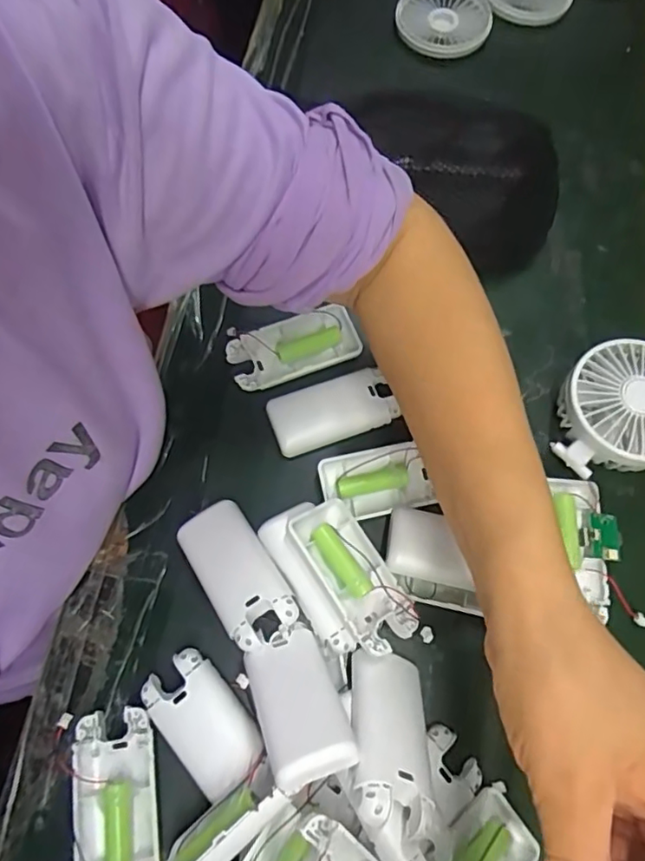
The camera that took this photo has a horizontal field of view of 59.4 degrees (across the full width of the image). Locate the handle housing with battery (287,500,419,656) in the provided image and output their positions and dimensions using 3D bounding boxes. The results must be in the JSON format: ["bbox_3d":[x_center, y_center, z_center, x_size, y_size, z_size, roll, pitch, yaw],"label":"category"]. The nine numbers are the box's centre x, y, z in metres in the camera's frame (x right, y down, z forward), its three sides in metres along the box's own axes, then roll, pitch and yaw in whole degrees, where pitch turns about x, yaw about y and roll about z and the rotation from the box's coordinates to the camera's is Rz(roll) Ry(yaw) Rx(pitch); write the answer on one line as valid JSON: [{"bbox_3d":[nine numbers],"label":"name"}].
[{"bbox_3d":[0.019,0.089,0.352,0.042,0.026,0.093,-31,77,-13],"label":"handle housing with battery"}]

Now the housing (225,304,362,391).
[{"bbox_3d":[-0.022,-0.061,0.429,0.095,0.026,0.049,-15,74,-9],"label":"housing"}]

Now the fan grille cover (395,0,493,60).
[{"bbox_3d":[0.115,-0.391,0.539,0.087,0.021,0.087,15,72,1],"label":"fan grille cover"}]

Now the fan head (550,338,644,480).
[{"bbox_3d":[0.210,-0.015,0.405,0.100,0.047,0.090,-8,73,-3],"label":"fan head"}]

